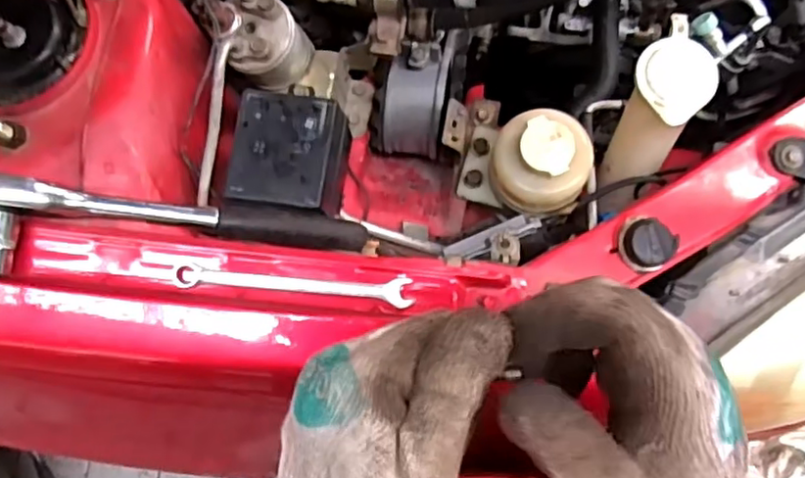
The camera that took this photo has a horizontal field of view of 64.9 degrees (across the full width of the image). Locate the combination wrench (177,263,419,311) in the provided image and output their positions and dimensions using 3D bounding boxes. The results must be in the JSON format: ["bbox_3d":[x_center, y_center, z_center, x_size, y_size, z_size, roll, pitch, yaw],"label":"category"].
[{"bbox_3d":[-0.069,0.029,0.411,0.150,0.012,0.020,5,81,0],"label":"combination wrench"}]

